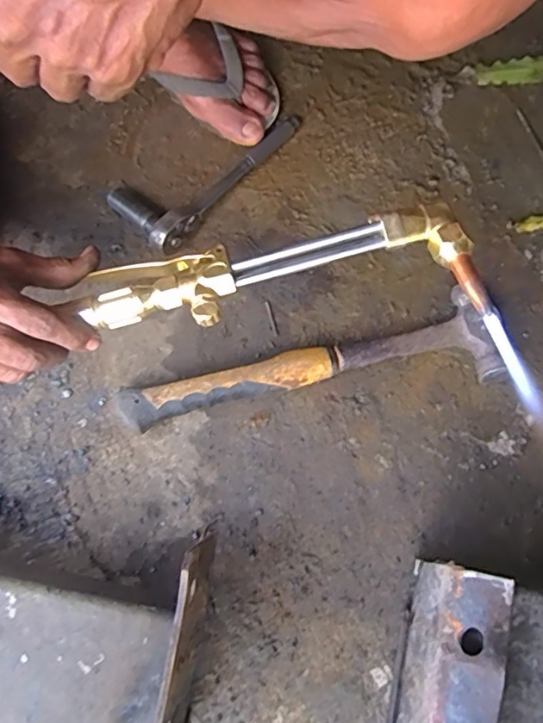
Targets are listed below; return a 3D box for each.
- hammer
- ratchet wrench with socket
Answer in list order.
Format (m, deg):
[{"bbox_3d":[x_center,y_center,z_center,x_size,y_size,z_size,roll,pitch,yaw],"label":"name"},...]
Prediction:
[{"bbox_3d":[0.035,0.009,0.478,0.325,0.034,0.086,-14,74,-4],"label":"hammer"},{"bbox_3d":[-0.057,-0.190,0.531,0.197,0.034,0.088,-43,78,-12],"label":"ratchet wrench with socket"}]

